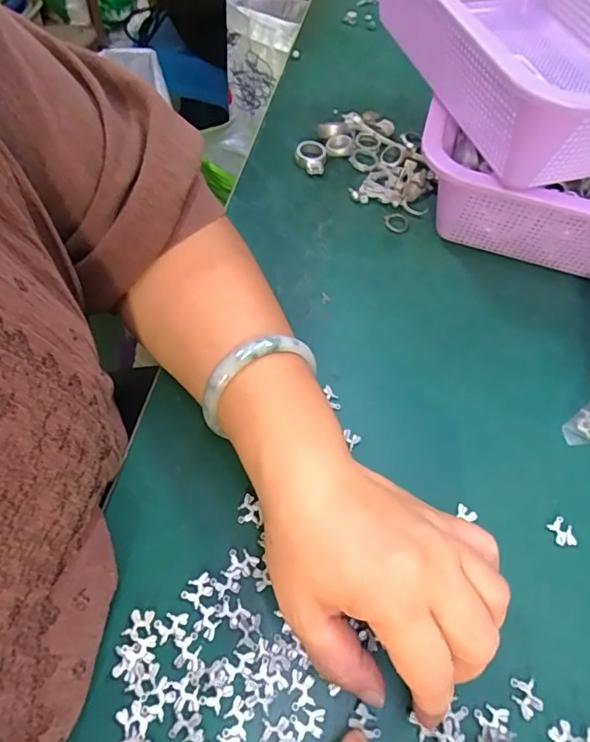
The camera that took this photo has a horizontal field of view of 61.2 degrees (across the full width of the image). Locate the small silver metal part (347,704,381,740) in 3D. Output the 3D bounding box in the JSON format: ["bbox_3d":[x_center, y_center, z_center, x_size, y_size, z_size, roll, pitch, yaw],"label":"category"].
[{"bbox_3d":[0.033,0.161,0.228,0.015,0.004,0.010,25,60,11],"label":"small silver metal part"}]

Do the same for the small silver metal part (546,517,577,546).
[{"bbox_3d":[0.151,0.091,0.280,0.010,0.004,0.015,-20,62,-16],"label":"small silver metal part"}]

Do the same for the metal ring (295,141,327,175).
[{"bbox_3d":[0.013,-0.181,0.425,0.025,0.012,0.034,4,58,-1],"label":"metal ring"}]

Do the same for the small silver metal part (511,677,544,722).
[{"bbox_3d":[0.111,0.156,0.238,0.012,0.004,0.016,-11,60,-11],"label":"small silver metal part"}]

